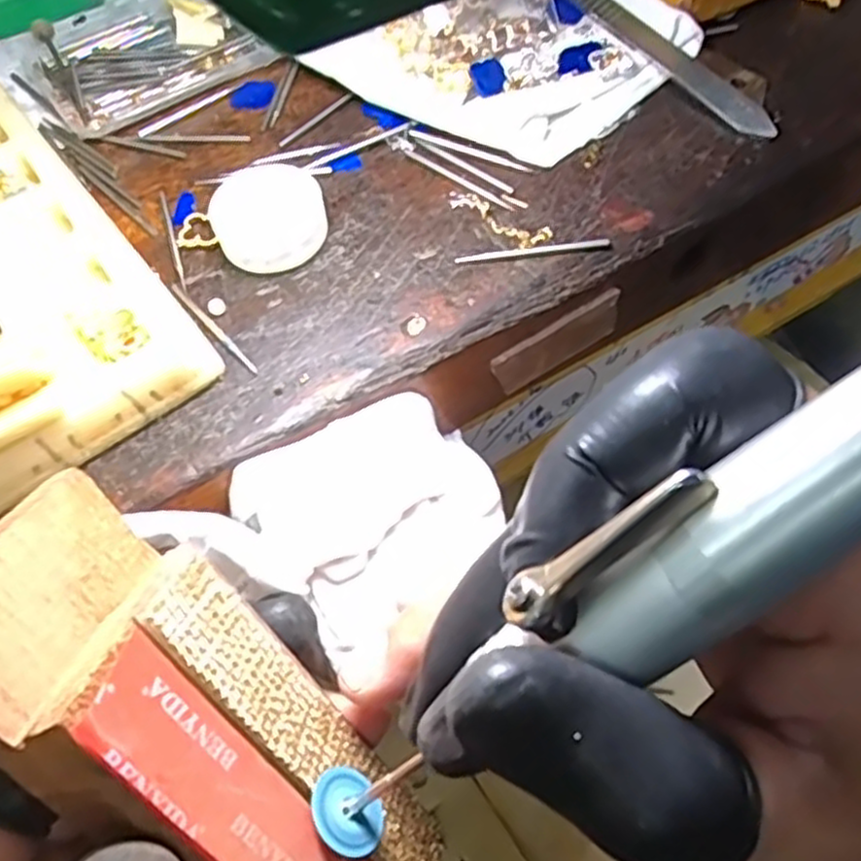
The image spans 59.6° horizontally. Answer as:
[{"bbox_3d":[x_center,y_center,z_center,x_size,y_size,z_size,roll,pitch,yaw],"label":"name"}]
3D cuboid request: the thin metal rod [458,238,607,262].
[{"bbox_3d":[0.029,-0.052,0.216,0.043,0.004,0.004,-5,58,1],"label":"thin metal rod"}]

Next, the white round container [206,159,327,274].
[{"bbox_3d":[-0.047,-0.062,0.220,0.032,0.015,0.031,-2,59,3],"label":"white round container"}]

